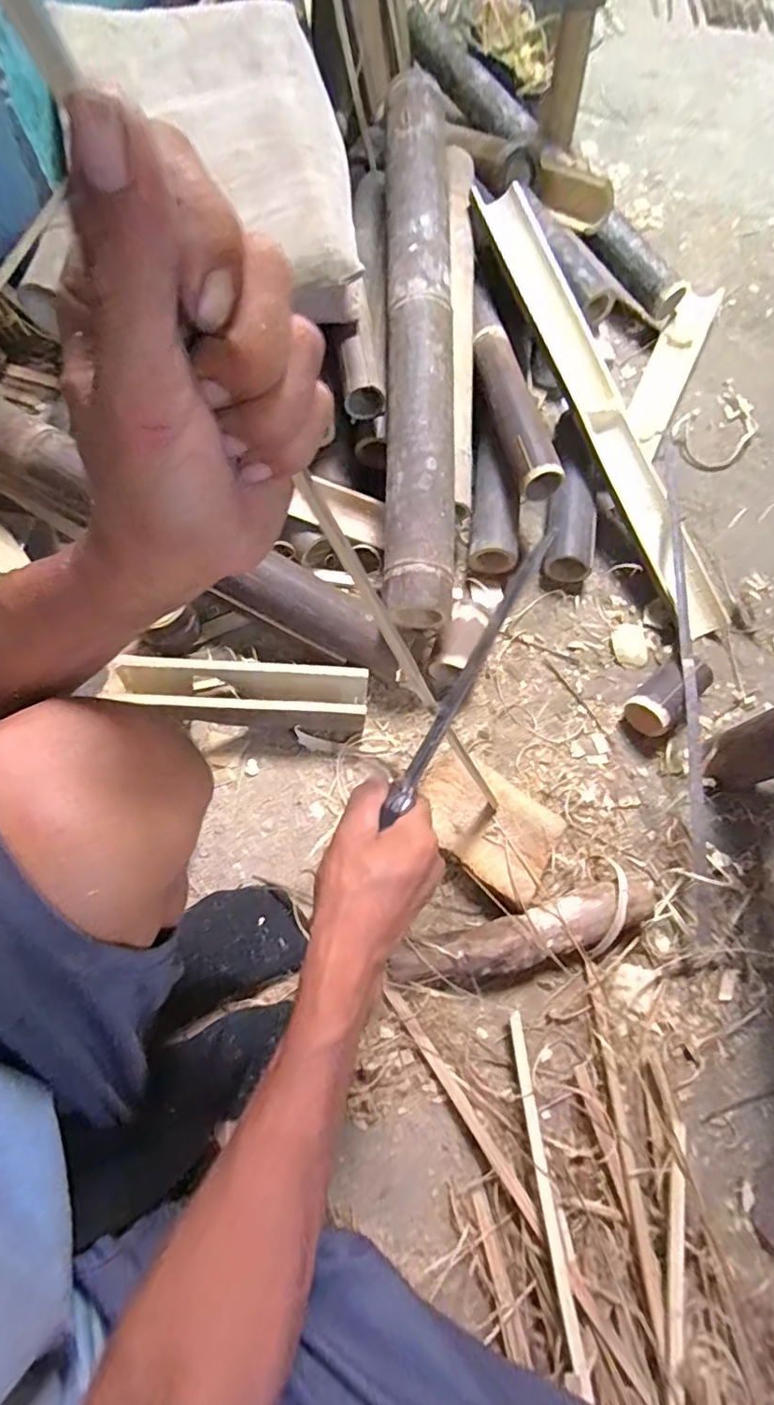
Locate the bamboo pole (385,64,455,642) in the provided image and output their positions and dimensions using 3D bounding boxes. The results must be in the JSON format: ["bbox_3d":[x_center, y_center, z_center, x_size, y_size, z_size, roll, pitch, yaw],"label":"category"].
[{"bbox_3d":[0.040,-0.453,0.733,0.084,0.073,0.715,0,84,-1],"label":"bamboo pole"}]

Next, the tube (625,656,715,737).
[{"bbox_3d":[0.356,-0.012,0.738,0.102,0.061,0.065,-39,75,-14],"label":"tube"}]

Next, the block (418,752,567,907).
[{"bbox_3d":[0.114,0.141,0.687,0.165,0.038,0.109,37,73,12],"label":"block"}]

